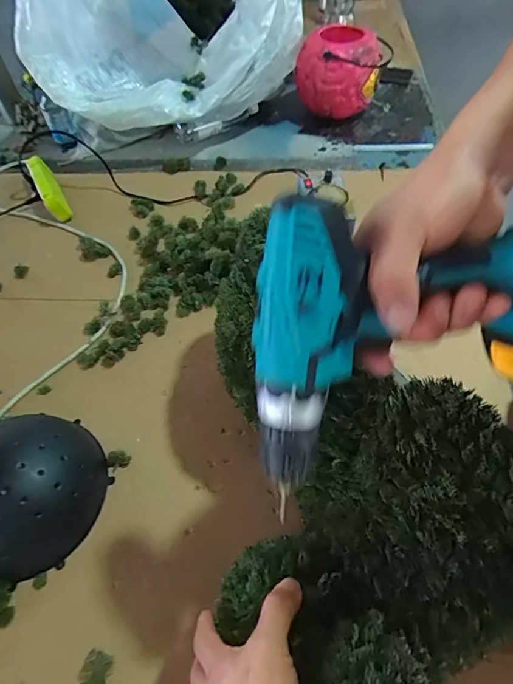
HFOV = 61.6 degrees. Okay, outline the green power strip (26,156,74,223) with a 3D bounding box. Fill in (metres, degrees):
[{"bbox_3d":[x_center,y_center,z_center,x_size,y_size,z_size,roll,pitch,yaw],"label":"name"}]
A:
[{"bbox_3d":[-0.448,-0.332,0.930,0.050,0.055,0.202,-25,57,-14],"label":"green power strip"}]

